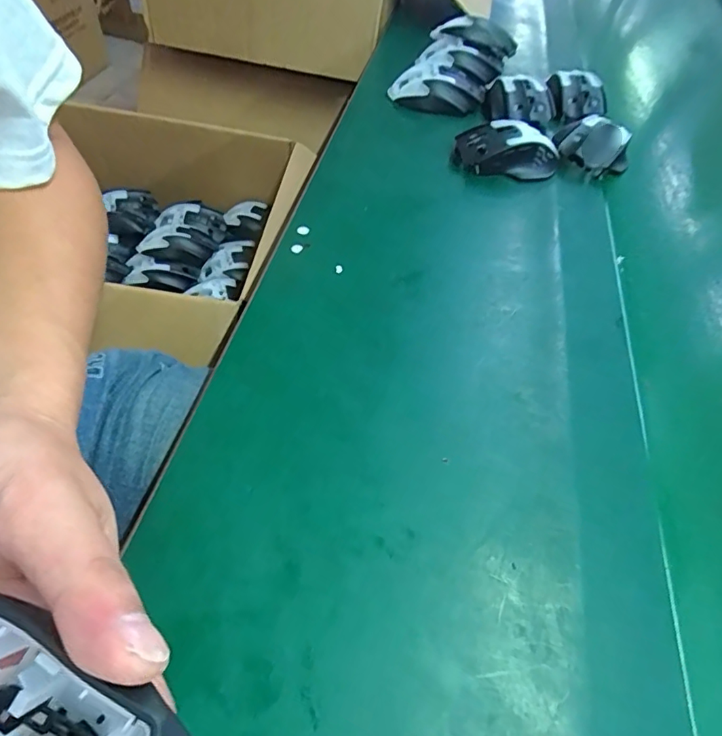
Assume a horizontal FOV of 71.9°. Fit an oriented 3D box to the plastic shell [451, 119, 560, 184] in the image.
[{"bbox_3d":[0.156,-0.234,0.537,0.111,0.042,0.063,15,52,8],"label":"plastic shell"}]

